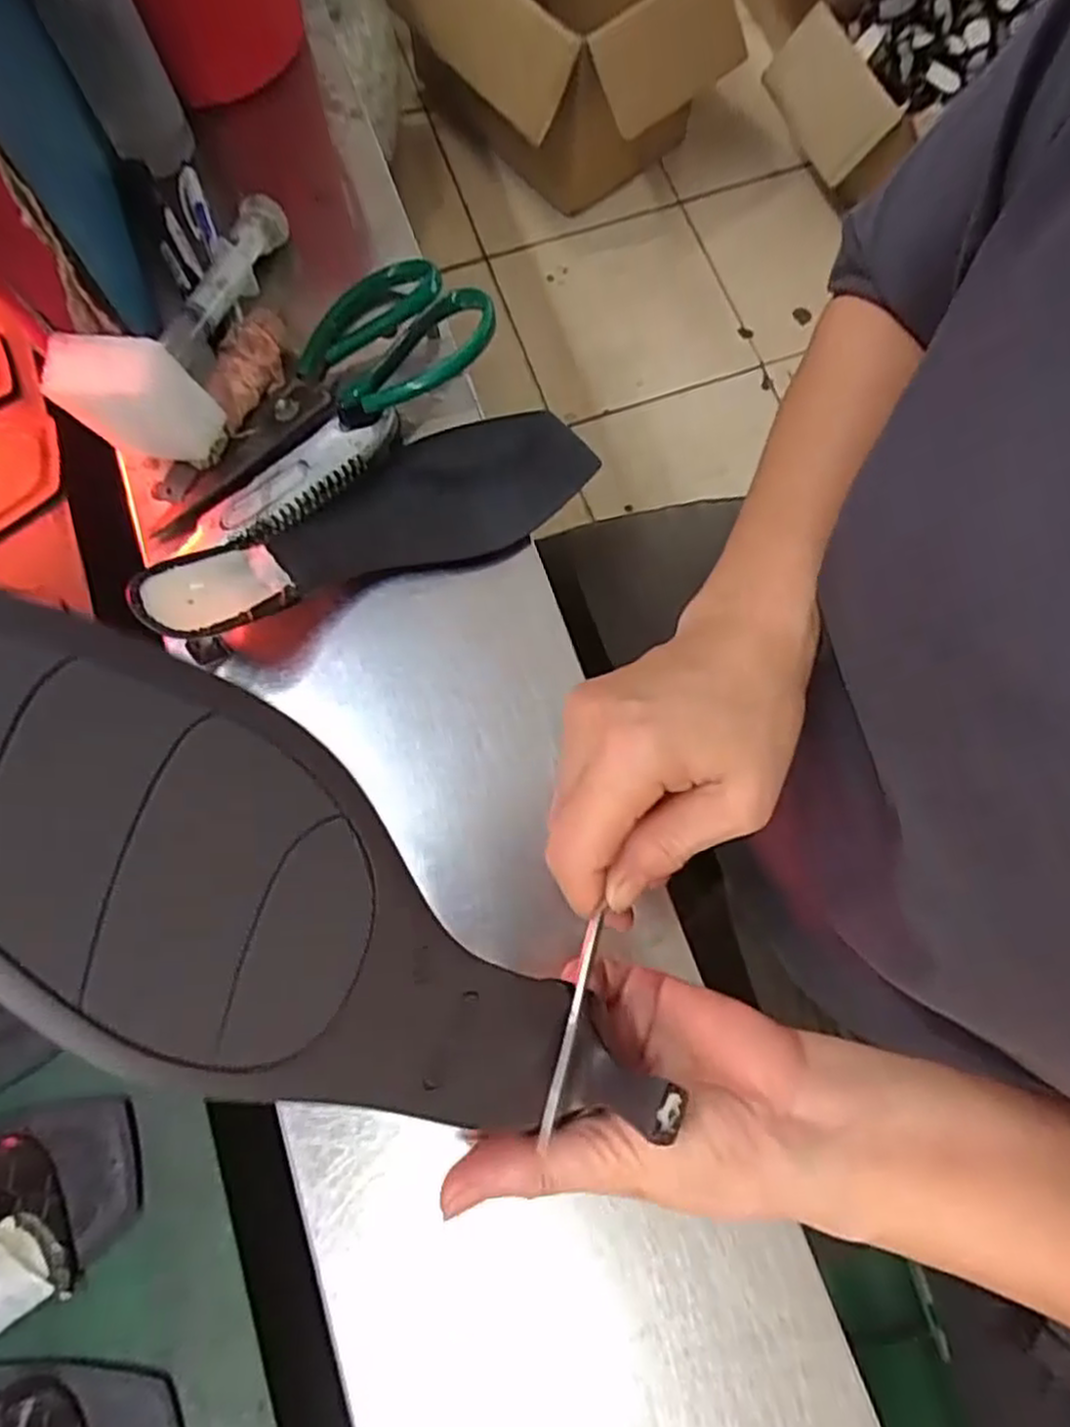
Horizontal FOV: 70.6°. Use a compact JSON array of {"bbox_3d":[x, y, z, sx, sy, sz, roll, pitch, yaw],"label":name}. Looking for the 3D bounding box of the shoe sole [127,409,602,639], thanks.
[{"bbox_3d":[-0.080,-0.104,0.380,0.227,0.049,0.077,-25,77,-9],"label":"shoe sole"}]

